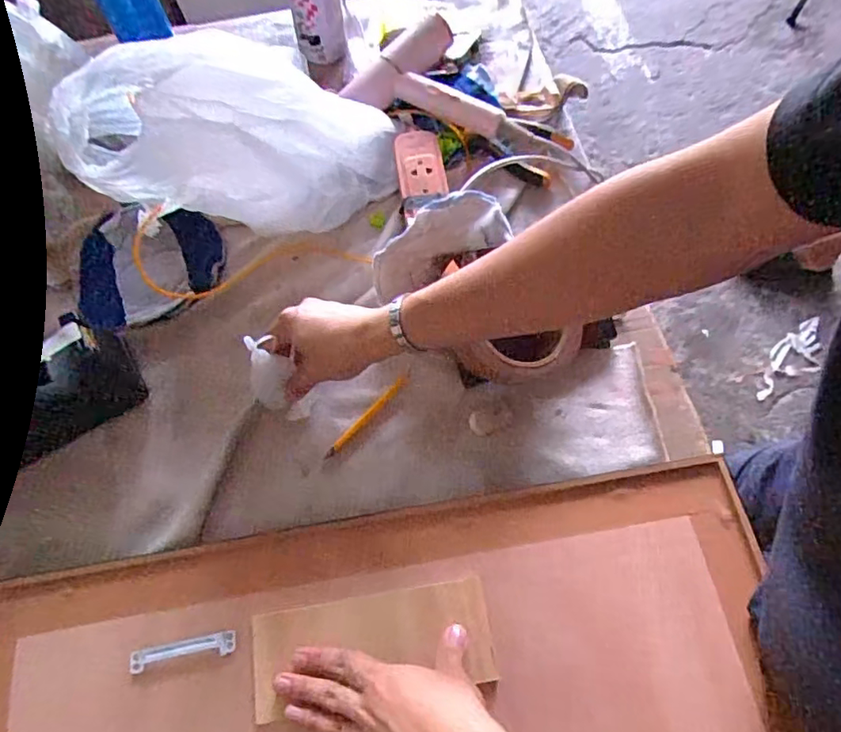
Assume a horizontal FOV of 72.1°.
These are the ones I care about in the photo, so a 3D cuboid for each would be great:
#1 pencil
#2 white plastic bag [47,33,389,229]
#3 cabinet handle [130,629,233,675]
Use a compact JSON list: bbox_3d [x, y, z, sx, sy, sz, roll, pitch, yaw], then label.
[{"bbox_3d":[-0.048,0.046,0.554,0.011,0.011,0.112,41,74,18],"label":"pencil"},{"bbox_3d":[-0.152,-0.213,0.548,0.101,0.147,0.352,47,34,19],"label":"white plastic bag"},{"bbox_3d":[-0.188,0.226,0.457,0.081,0.009,0.016,-11,68,-3],"label":"cabinet handle"}]

